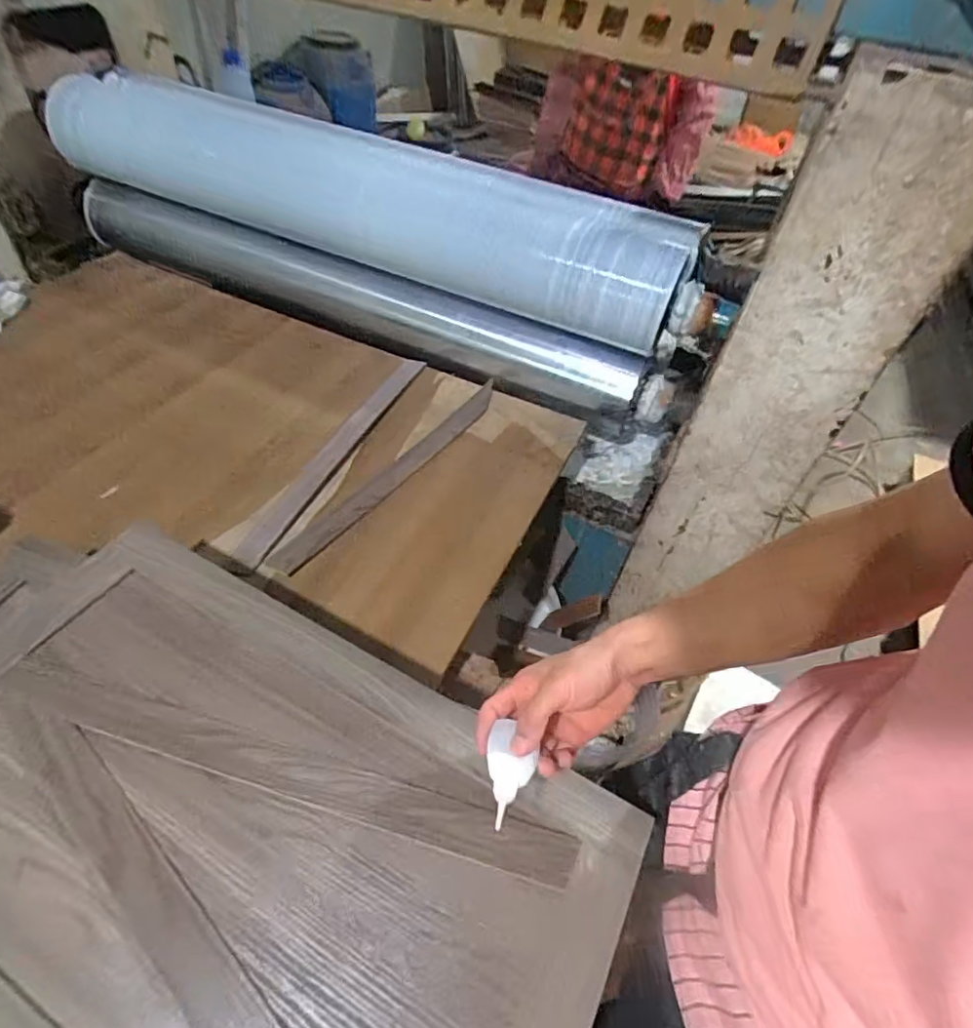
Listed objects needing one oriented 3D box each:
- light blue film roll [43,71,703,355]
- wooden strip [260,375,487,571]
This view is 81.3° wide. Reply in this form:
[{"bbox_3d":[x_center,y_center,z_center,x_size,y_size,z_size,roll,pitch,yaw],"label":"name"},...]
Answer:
[{"bbox_3d":[-0.282,-0.639,1.132,1.395,0.180,0.238,23,50,13],"label":"light blue film roll"},{"bbox_3d":[-0.135,-0.081,0.926,0.043,0.015,0.531,31,52,19],"label":"wooden strip"}]

